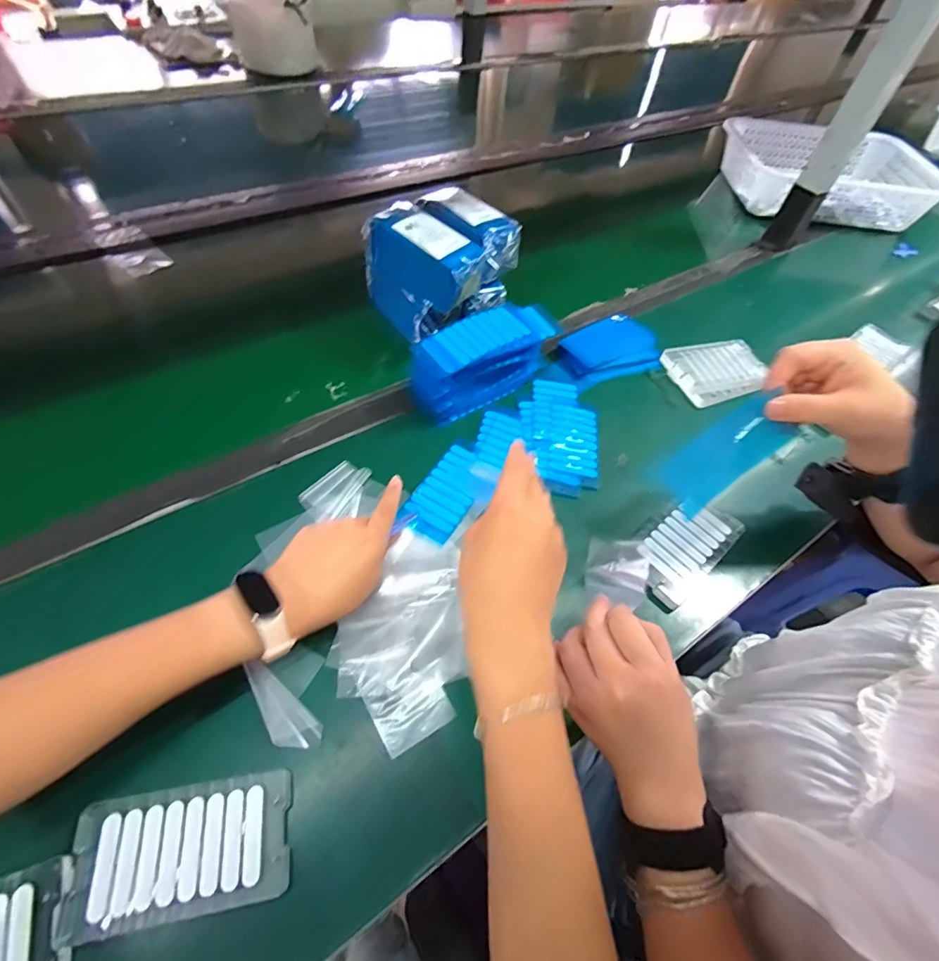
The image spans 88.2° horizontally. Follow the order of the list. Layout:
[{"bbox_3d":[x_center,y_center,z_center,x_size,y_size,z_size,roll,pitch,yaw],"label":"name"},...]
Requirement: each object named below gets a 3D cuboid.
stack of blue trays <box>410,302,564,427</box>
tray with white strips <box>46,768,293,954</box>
[{"bbox_3d":[0.013,-0.133,0.537,0.167,0.071,0.062,-29,62,-22],"label":"stack of blue trays"},{"bbox_3d":[-0.178,0.231,0.303,0.122,0.017,0.067,-7,57,-9],"label":"tray with white strips"}]

